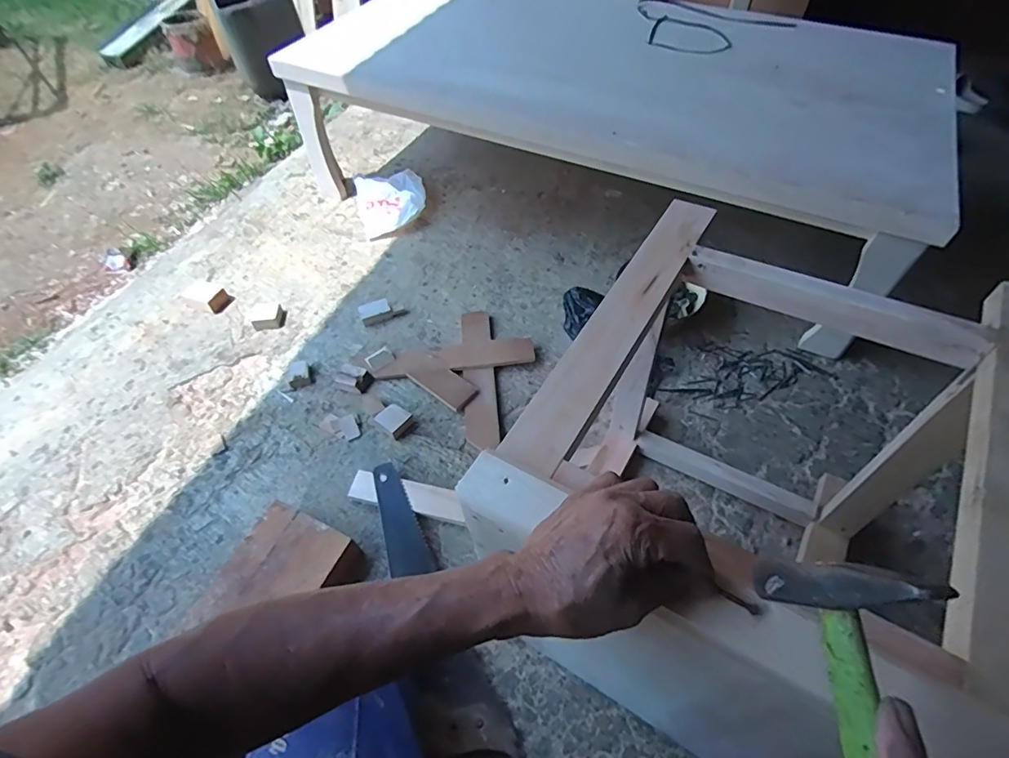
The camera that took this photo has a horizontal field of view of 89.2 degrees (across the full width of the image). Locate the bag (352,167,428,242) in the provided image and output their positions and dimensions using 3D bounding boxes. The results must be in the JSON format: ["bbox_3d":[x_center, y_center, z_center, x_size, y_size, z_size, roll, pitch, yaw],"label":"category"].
[{"bbox_3d":[-0.300,-0.474,1.362,0.184,0.045,0.224,-14,55,-8],"label":"bag"}]

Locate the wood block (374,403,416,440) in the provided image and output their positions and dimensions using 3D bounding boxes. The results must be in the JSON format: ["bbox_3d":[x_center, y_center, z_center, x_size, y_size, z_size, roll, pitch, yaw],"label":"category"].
[{"bbox_3d":[-0.206,0.075,0.965,0.056,0.022,0.054,34,62,24],"label":"wood block"}]

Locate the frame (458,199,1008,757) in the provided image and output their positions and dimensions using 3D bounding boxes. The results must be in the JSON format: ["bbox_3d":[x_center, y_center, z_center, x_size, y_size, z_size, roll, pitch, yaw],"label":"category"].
[{"bbox_3d":[0.255,0.143,0.619,0.405,0.486,0.469,23,59,18],"label":"frame"}]

